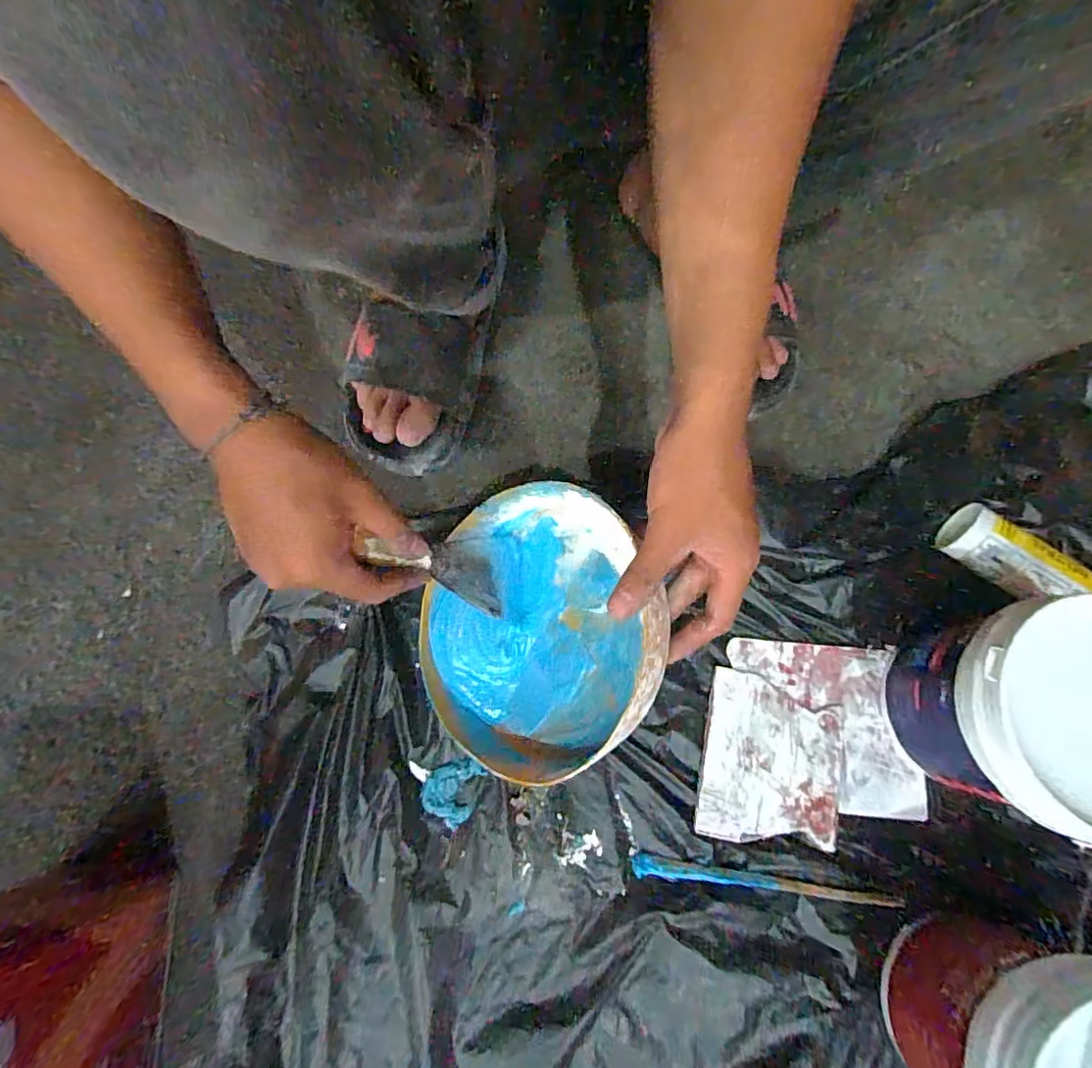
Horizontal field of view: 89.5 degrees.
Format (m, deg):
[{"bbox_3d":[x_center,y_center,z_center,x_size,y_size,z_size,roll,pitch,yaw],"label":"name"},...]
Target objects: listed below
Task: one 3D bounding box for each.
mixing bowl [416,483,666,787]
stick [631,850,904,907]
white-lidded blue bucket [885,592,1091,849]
[{"bbox_3d":[-0.005,0.069,0.411,0.194,0.080,0.202,-21,68,22],"label":"mixing bowl"},{"bbox_3d":[0.160,0.260,0.408,0.191,0.017,0.015,8,74,2],"label":"stick"},{"bbox_3d":[0.332,0.122,0.387,0.141,0.142,0.144,0,74,0],"label":"white-lidded blue bucket"}]

